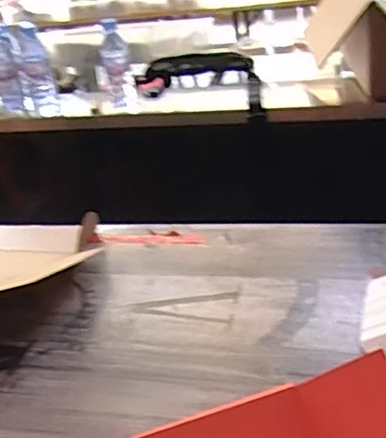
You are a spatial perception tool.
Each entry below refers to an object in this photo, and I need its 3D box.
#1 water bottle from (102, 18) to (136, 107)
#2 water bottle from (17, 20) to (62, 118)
[{"bbox_3d":[-0.166,-0.336,1.270,0.061,0.174,0.050,-9,28,-2],"label":"water bottle"},{"bbox_3d":[-0.368,-0.343,1.378,0.068,0.210,0.076,-15,29,-12],"label":"water bottle"}]

